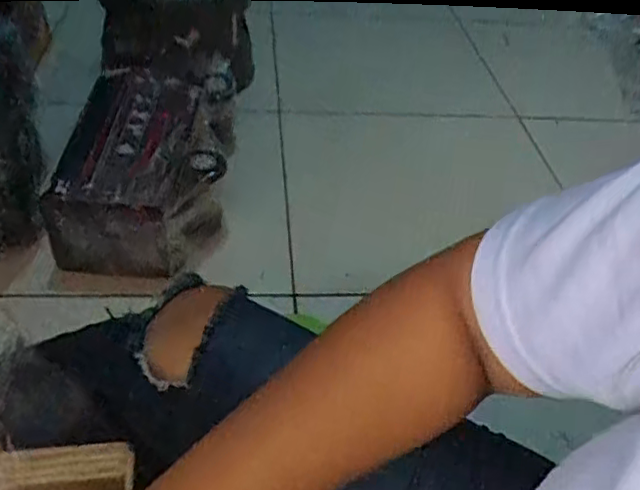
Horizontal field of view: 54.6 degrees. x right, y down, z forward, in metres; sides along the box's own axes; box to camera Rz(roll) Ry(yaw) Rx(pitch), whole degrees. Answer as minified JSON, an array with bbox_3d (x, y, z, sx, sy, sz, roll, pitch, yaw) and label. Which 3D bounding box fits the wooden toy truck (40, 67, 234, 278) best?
[{"bbox_3d":[-0.201,-0.105,0.764,0.169,0.135,0.304,3,41,-5],"label":"wooden toy truck"}]

